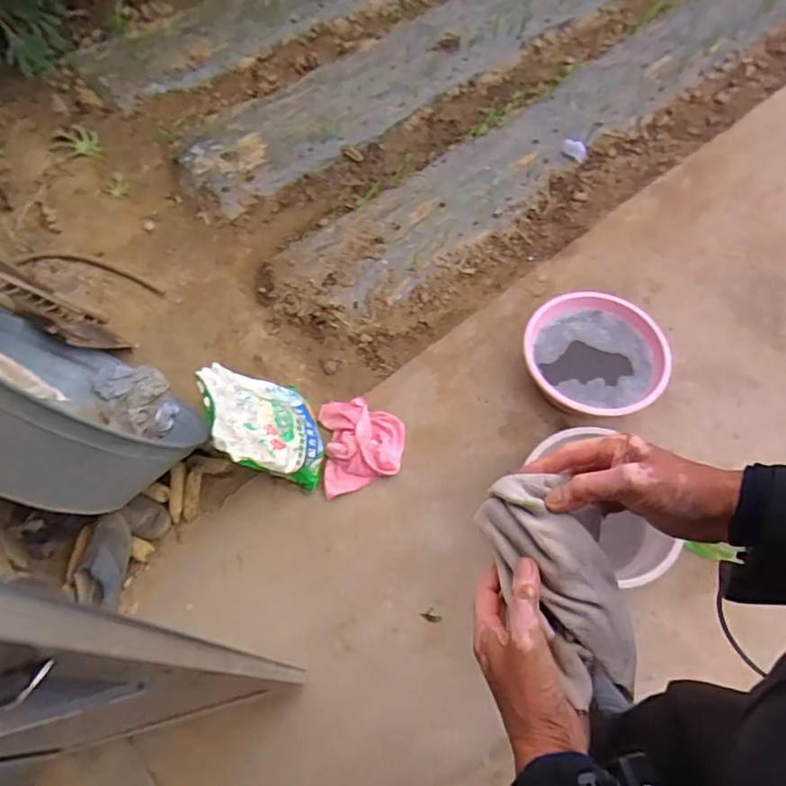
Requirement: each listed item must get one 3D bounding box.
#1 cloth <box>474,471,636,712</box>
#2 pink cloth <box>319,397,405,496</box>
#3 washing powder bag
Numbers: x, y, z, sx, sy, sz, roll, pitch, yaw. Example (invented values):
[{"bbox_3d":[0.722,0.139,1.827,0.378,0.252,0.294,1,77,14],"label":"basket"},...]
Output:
[{"bbox_3d":[0.148,0.166,0.496,0.082,0.038,0.201,-26,81,-11],"label":"cloth"},{"bbox_3d":[-0.080,0.124,1.543,0.222,0.051,0.276,-7,62,-2],"label":"pink cloth"},{"bbox_3d":[-0.322,0.063,1.420,0.082,0.369,0.308,-37,55,26],"label":"washing powder bag"}]

